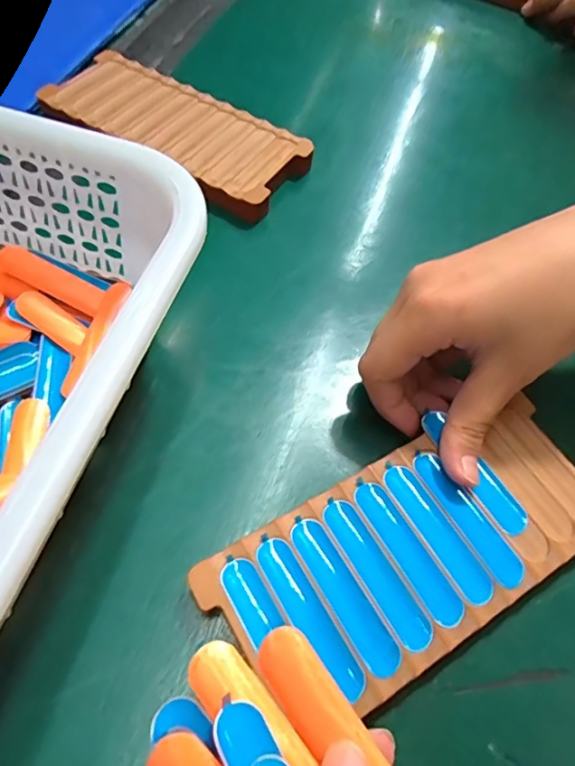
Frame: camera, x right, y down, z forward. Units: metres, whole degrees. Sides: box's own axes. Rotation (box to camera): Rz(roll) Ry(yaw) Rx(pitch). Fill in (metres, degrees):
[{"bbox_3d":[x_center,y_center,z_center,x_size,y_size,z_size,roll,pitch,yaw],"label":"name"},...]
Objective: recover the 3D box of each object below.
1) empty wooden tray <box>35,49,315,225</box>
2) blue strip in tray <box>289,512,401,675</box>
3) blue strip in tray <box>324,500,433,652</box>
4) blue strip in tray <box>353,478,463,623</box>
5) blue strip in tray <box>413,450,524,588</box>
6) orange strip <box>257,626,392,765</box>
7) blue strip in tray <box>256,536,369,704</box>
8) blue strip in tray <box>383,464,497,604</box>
[{"bbox_3d":[-0.074,-0.169,0.348,0.171,0.019,0.076,29,62,12],"label":"empty wooden tray"},{"bbox_3d":[0.022,0.081,0.201,0.014,0.004,0.062,-26,65,-18],"label":"blue strip in tray"},{"bbox_3d":[0.035,0.074,0.205,0.014,0.004,0.062,-26,65,-18],"label":"blue strip in tray"},{"bbox_3d":[0.049,0.067,0.211,0.015,0.004,0.062,-26,65,-18],"label":"blue strip in tray"},{"bbox_3d":[0.076,0.056,0.221,0.015,0.004,0.062,-26,65,-18],"label":"blue strip in tray"},{"bbox_3d":[0.014,0.097,0.140,0.016,0.004,0.063,-37,72,-5],"label":"orange strip"},{"bbox_3d":[0.008,0.087,0.195,0.015,0.004,0.062,-27,65,-19],"label":"blue strip in tray"},{"bbox_3d":[0.063,0.061,0.217,0.015,0.004,0.062,-25,65,-18],"label":"blue strip in tray"}]

